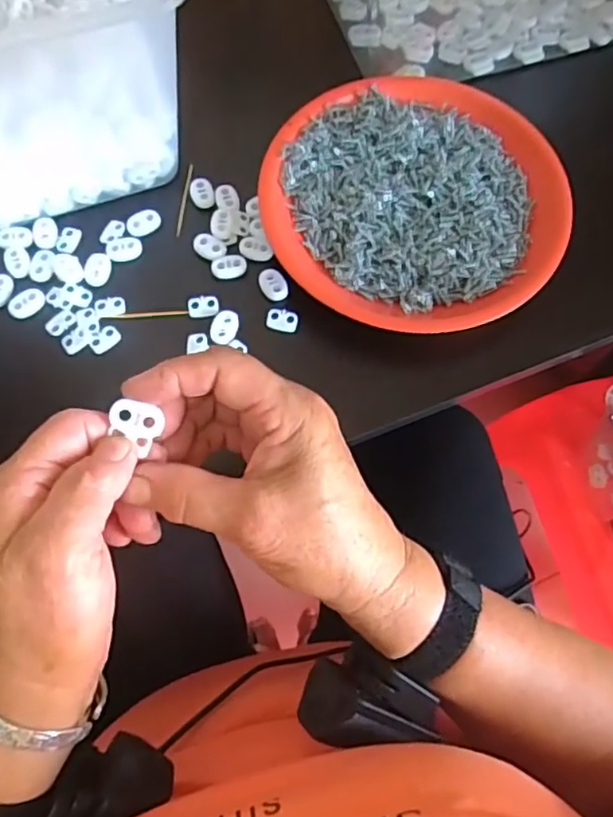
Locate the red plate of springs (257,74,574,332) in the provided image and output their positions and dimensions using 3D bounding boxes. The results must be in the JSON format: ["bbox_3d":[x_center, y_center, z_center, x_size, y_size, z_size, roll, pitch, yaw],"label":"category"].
[{"bbox_3d":[0.069,-0.134,0.403,0.190,0.029,0.173,0,70,-1],"label":"red plate of springs"}]

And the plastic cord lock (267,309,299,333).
[{"bbox_3d":[-0.015,-0.056,0.389,0.020,0.004,0.014,13,70,4],"label":"plastic cord lock"}]

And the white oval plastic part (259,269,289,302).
[{"bbox_3d":[-0.021,-0.079,0.395,0.016,0.004,0.023,-26,72,-11],"label":"white oval plastic part"}]

